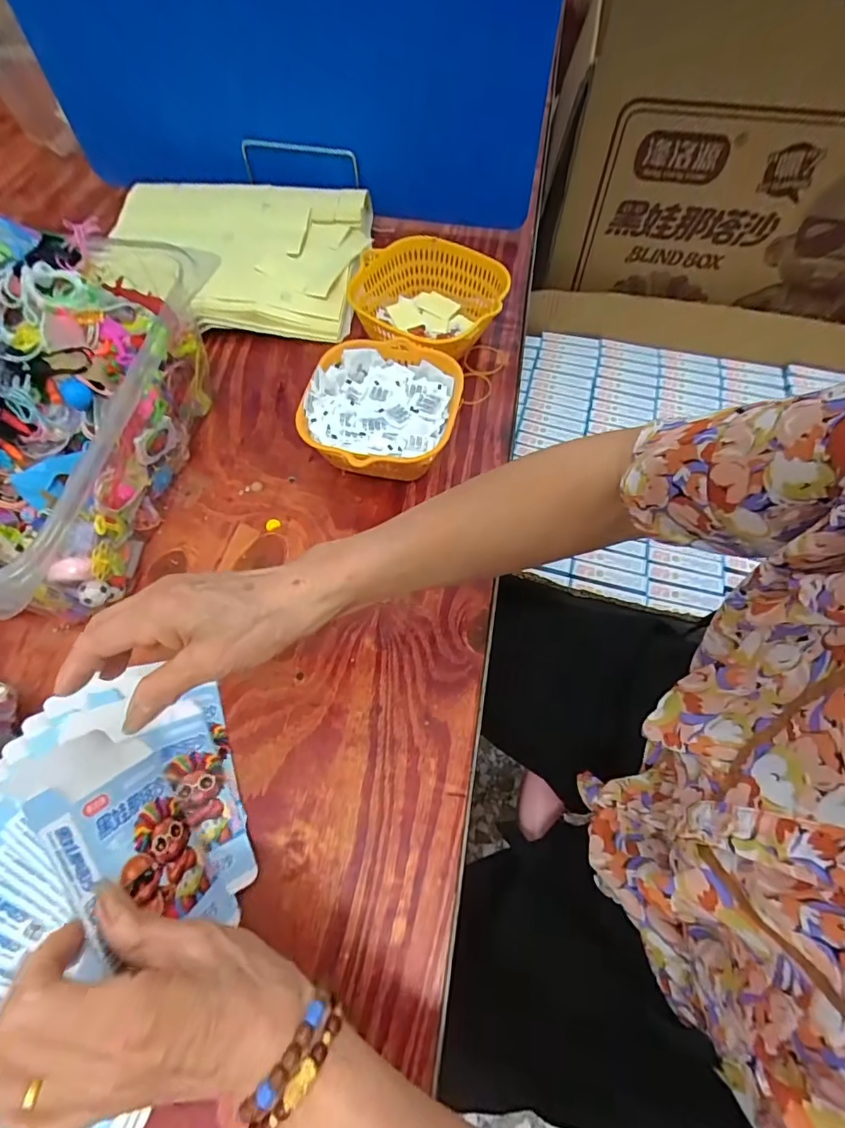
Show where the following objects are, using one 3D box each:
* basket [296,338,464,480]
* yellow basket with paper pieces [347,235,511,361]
[{"bbox_3d":[-0.037,-0.133,0.473,0.134,0.066,0.141,7,64,4],"label":"basket"},{"bbox_3d":[0.004,-0.265,0.535,0.152,0.069,0.142,0,64,1],"label":"yellow basket with paper pieces"}]

